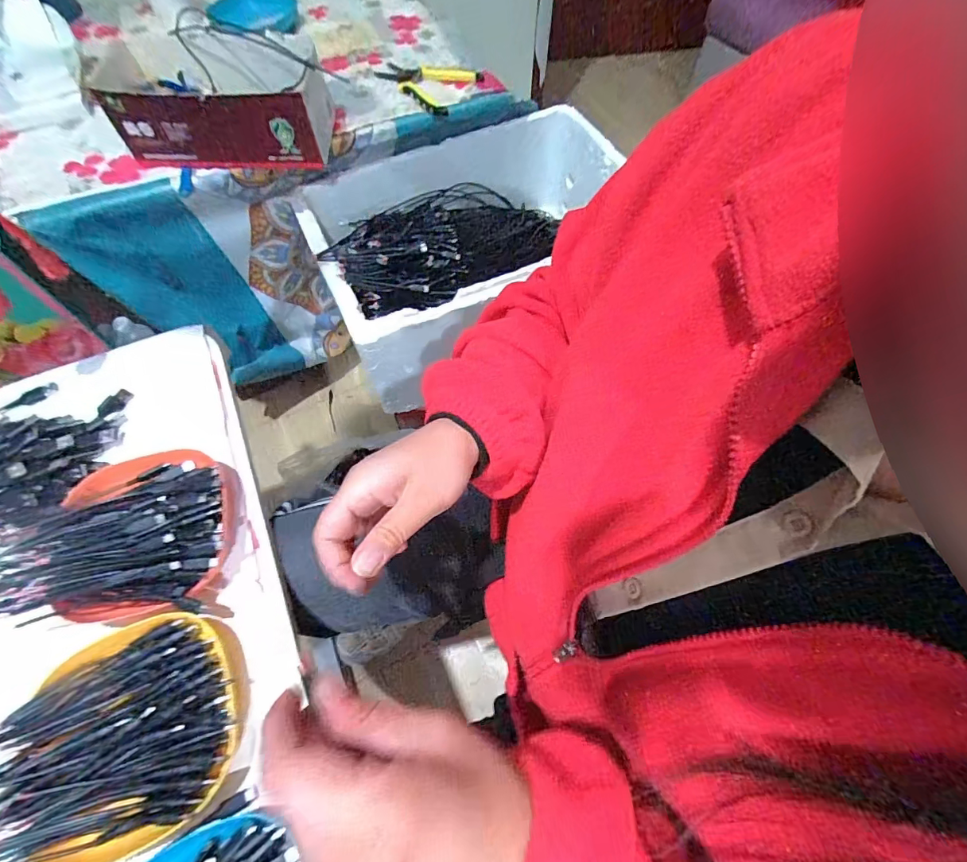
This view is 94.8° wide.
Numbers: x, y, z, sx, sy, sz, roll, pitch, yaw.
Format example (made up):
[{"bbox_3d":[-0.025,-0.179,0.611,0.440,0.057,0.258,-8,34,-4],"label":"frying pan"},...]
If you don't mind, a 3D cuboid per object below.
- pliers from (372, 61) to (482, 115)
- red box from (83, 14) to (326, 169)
[{"bbox_3d":[-0.089,-0.558,0.708,0.137,0.029,0.120,35,68,16],"label":"pliers"},{"bbox_3d":[-0.350,-0.432,0.580,0.271,0.114,0.131,4,63,1],"label":"red box"}]

